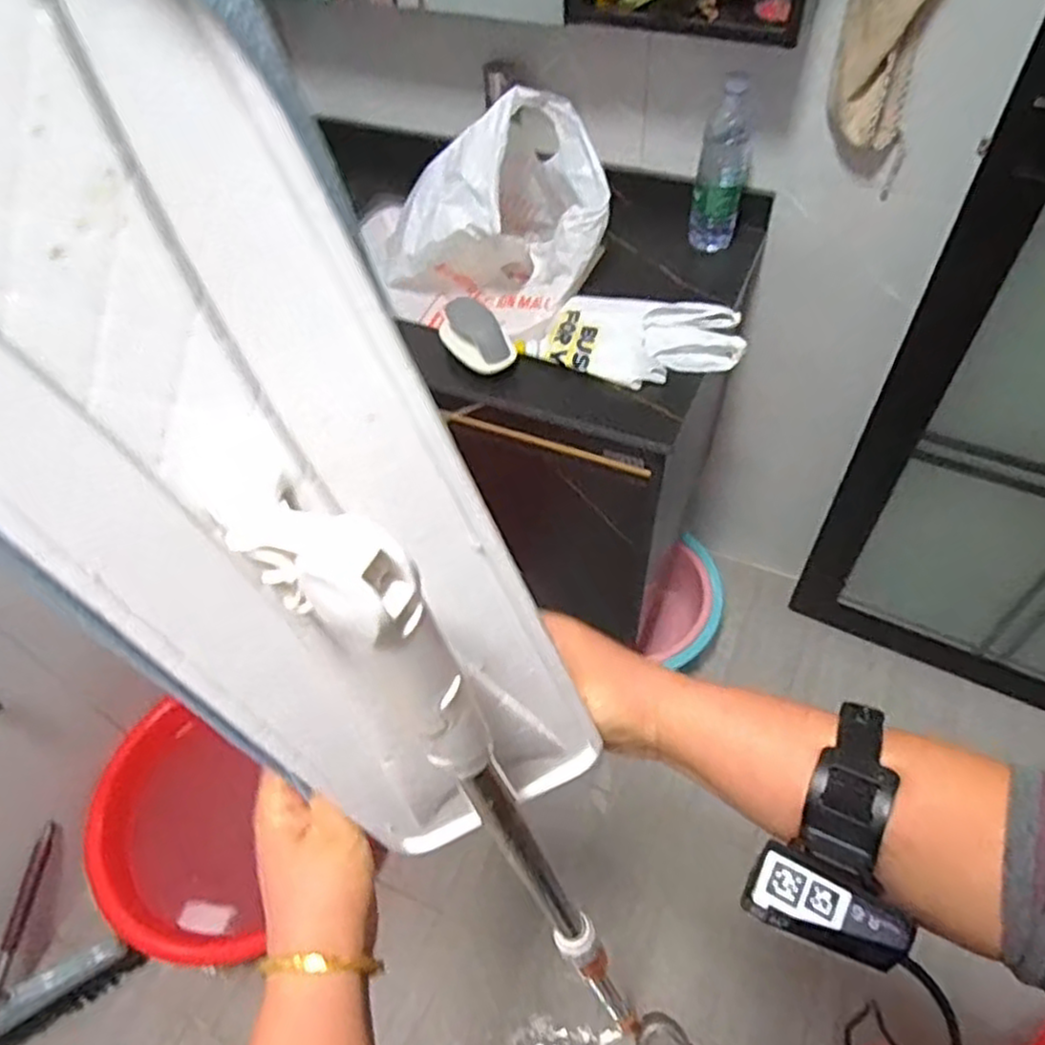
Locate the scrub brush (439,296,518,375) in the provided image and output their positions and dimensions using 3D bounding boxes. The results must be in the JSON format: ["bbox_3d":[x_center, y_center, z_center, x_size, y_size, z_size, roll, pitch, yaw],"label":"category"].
[{"bbox_3d":[-0.054,-0.225,0.874,0.063,0.045,0.101,-36,58,-24],"label":"scrub brush"}]

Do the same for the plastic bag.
[{"bbox_3d":[-0.029,-0.386,0.935,0.269,0.246,0.206,8,52,9],"label":"plastic bag"}]

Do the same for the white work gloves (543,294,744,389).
[{"bbox_3d":[0.142,-0.222,0.888,0.237,0.029,0.138,17,54,16],"label":"white work gloves"}]

